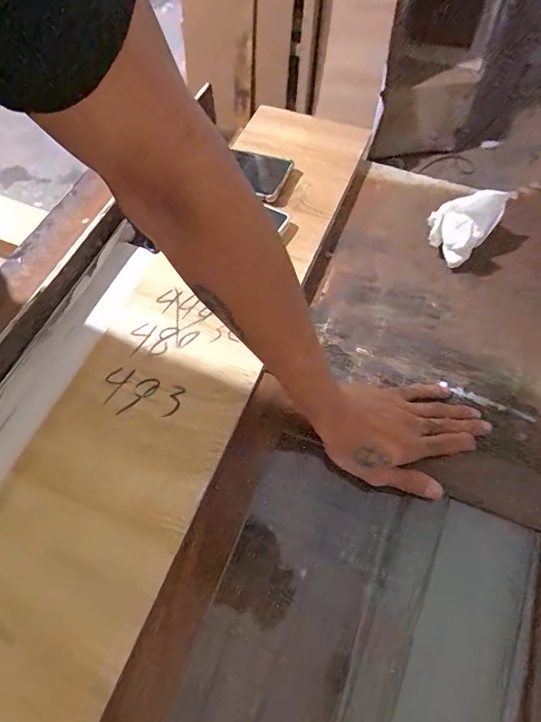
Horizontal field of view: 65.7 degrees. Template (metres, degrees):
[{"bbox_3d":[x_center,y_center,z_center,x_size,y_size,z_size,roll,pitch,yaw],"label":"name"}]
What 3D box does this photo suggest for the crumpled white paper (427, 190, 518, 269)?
[{"bbox_3d":[0.238,-0.174,0.519,0.070,0.070,0.090,40,70,19],"label":"crumpled white paper"}]

